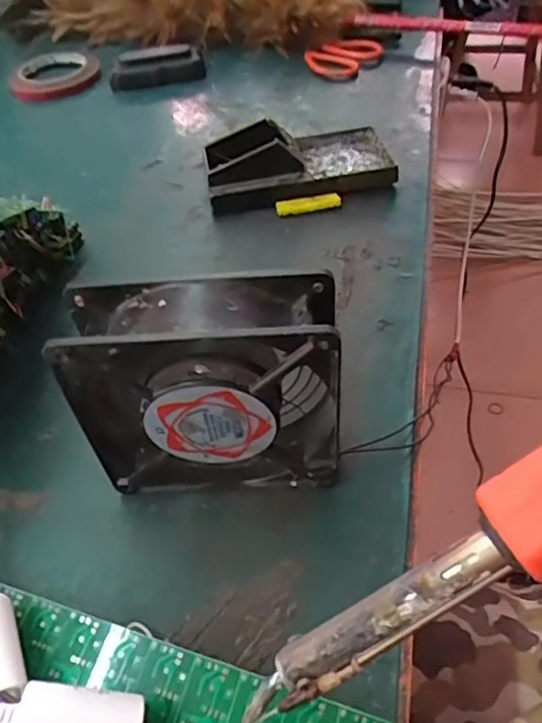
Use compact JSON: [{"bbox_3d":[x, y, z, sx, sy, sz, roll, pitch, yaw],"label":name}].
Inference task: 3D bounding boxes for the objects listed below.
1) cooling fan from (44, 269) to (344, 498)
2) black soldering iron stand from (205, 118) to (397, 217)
[{"bbox_3d":[-0.029,0.016,0.282,0.119,0.120,0.043,-5,48,3],"label":"cooling fan"},{"bbox_3d":[0.022,-0.173,0.491,0.156,0.042,0.091,-12,48,-4],"label":"black soldering iron stand"}]

